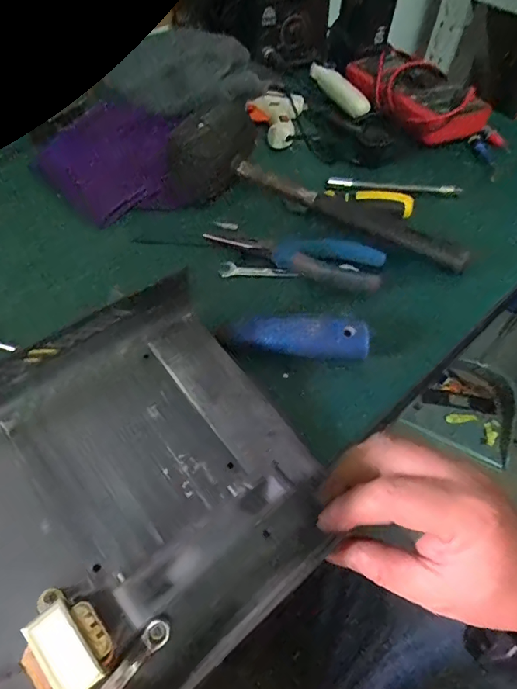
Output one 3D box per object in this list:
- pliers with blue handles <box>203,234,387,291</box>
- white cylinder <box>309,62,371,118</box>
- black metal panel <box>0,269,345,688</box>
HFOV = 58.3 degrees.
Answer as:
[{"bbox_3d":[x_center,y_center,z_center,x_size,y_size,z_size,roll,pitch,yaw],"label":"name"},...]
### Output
[{"bbox_3d":[0.032,-0.081,0.402,0.150,0.011,0.055,15,53,8],"label":"pliers with blue handles"},{"bbox_3d":[0.098,-0.315,0.567,0.023,0.015,0.120,-19,58,-16],"label":"white cylinder"},{"bbox_3d":[-0.089,0.079,0.255,0.225,0.028,0.206,-33,63,-24],"label":"black metal panel"}]

